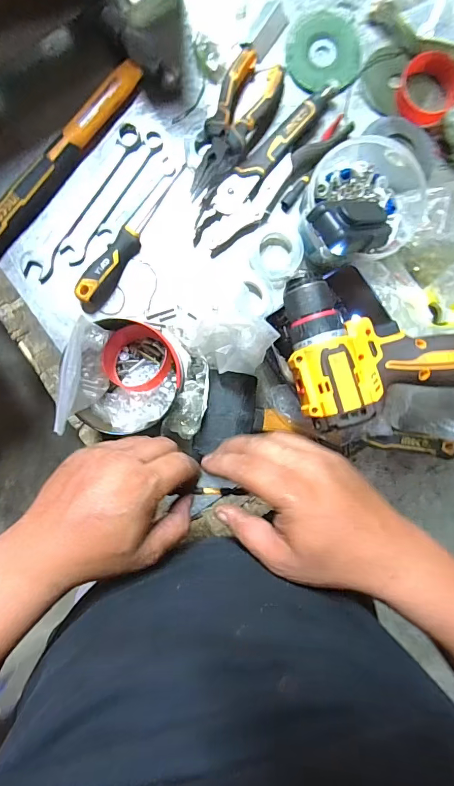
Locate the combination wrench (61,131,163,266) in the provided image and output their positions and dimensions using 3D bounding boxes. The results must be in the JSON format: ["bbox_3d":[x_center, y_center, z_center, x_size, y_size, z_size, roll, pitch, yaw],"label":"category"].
[{"bbox_3d":[-0.130,-0.223,0.467,0.023,0.009,0.175,37,89,-4],"label":"combination wrench"}]

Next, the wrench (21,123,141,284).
[{"bbox_3d":[-0.166,-0.218,0.464,0.031,0.009,0.205,35,89,-4],"label":"wrench"}]

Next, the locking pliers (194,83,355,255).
[{"bbox_3d":[0.052,-0.249,0.463,0.216,0.029,0.059,-44,95,0],"label":"locking pliers"}]

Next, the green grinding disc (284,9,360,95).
[{"bbox_3d":[0.110,-0.395,0.469,0.092,0.010,0.087,0,93,-3],"label":"green grinding disc"}]

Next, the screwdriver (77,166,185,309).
[{"bbox_3d":[-0.109,-0.178,0.458,0.029,0.029,0.193,33,91,-4],"label":"screwdriver"}]

